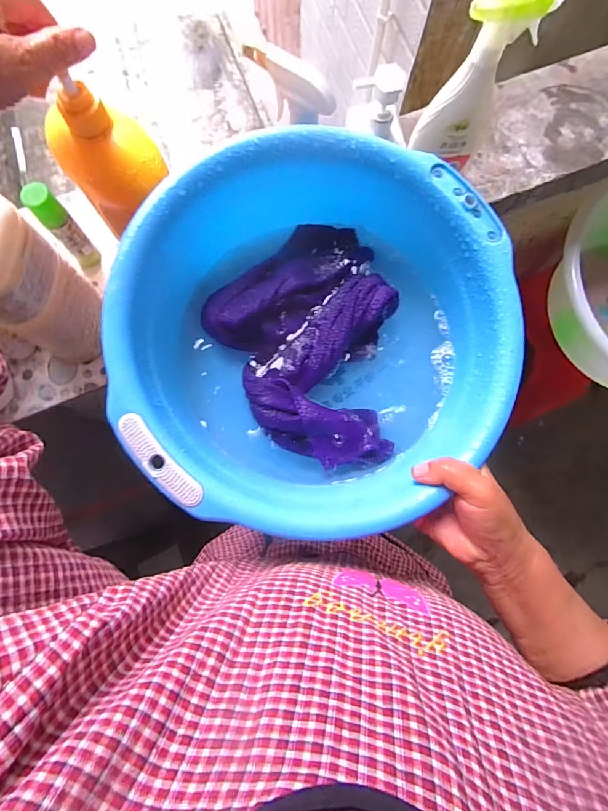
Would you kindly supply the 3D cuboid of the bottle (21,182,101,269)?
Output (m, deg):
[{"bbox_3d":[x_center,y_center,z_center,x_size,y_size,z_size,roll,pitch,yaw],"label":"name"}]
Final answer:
[{"bbox_3d":[-0.306,-0.226,0.510,0.031,0.122,0.033,-35,82,-7],"label":"bottle"}]

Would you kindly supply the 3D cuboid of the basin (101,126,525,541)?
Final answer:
[{"bbox_3d":[0.015,-0.054,0.359,0.312,0.128,0.308,0,79,-1],"label":"basin"}]

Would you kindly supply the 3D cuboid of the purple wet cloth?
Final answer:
[{"bbox_3d":[0.020,-0.057,0.386,0.174,0.039,0.229,-30,81,-6],"label":"purple wet cloth"}]

